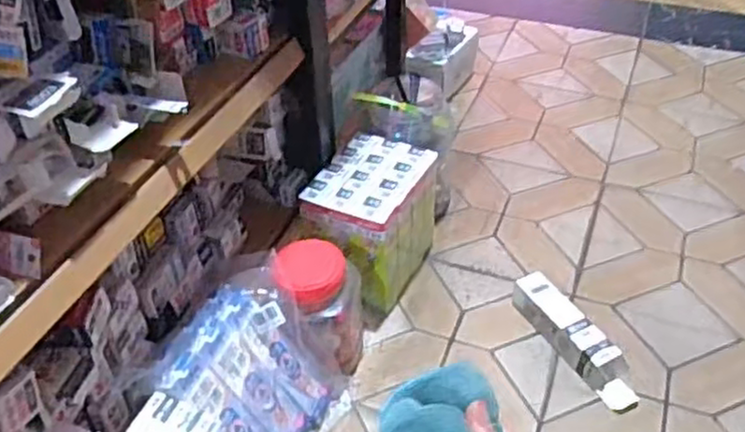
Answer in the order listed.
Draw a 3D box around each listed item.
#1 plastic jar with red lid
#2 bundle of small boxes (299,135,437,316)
[{"bbox_3d":[-0.067,0.122,0.957,0.100,0.189,0.097,-2,43,2],"label":"plastic jar with red lid"},{"bbox_3d":[0.001,0.012,1.081,0.144,0.178,0.197,24,49,27],"label":"bundle of small boxes"}]

